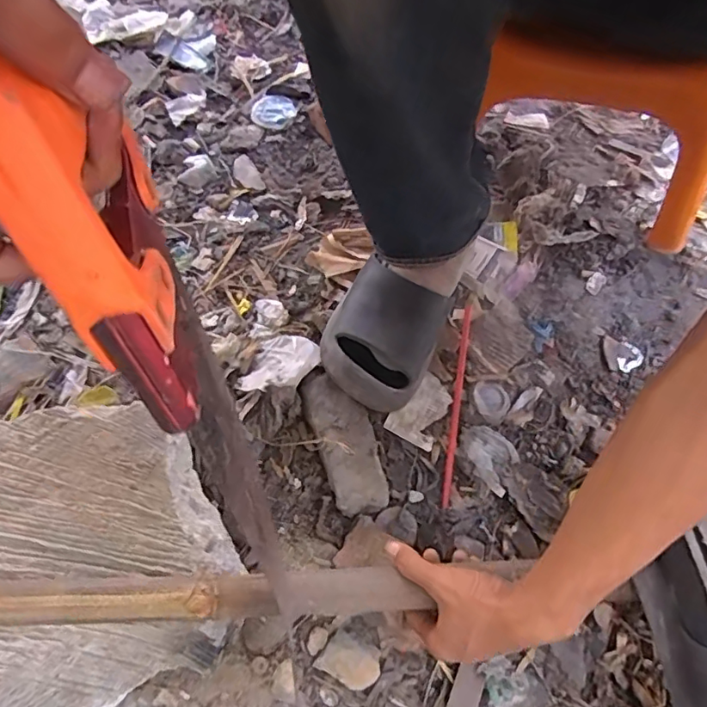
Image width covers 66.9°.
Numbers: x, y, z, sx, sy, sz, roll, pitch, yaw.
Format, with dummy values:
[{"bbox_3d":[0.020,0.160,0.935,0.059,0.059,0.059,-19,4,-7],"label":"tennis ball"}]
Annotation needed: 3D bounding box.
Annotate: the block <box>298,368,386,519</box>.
[{"bbox_3d":[-0.008,0.092,0.570,0.061,0.035,0.148,-19,66,-5],"label":"block"}]

